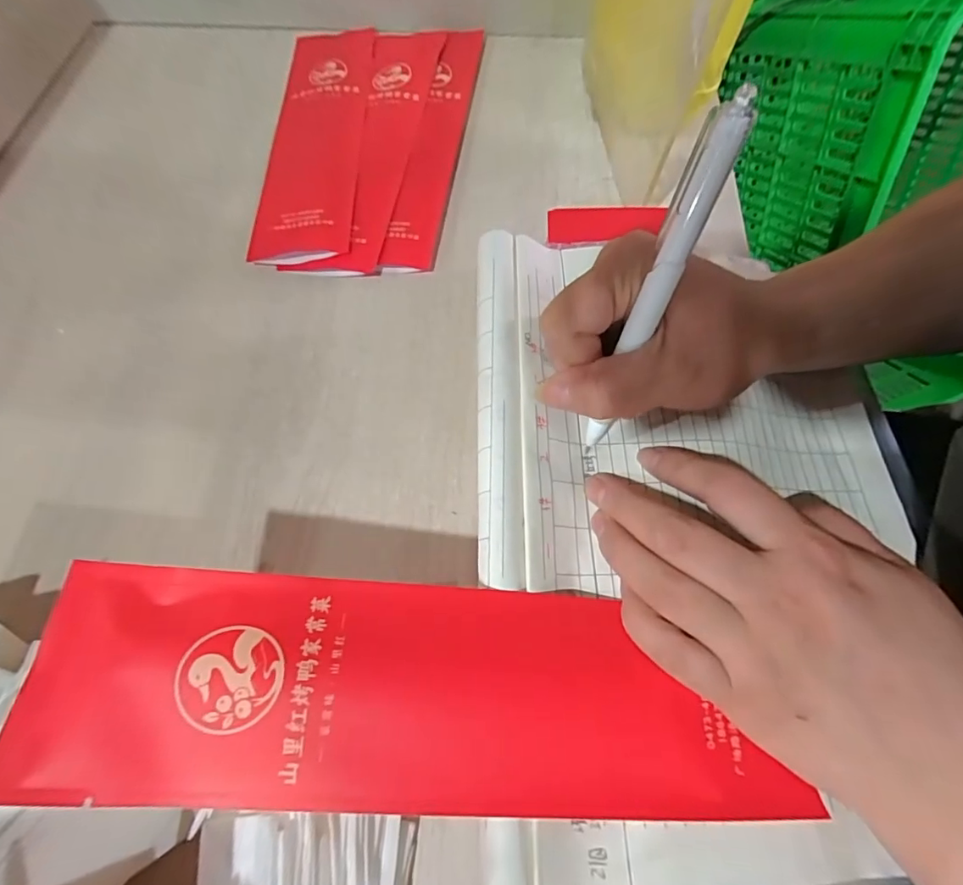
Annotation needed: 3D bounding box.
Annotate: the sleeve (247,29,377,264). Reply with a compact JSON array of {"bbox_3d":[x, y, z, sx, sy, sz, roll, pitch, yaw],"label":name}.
[{"bbox_3d":[-0.134,-0.264,0.405,0.073,0.016,0.277,-2,67,0],"label":"sleeve"}]

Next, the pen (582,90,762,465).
[{"bbox_3d":[0.065,-0.052,0.193,0.013,0.143,0.006,21,41,9],"label":"pen"}]

